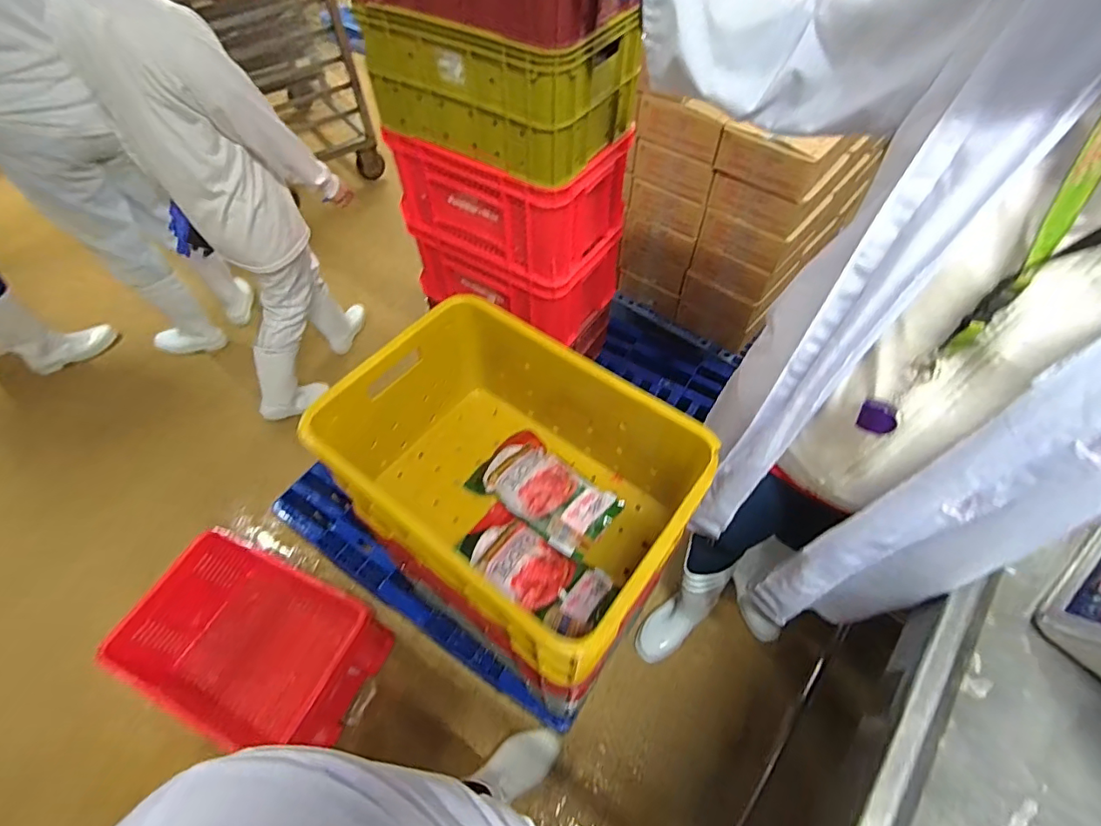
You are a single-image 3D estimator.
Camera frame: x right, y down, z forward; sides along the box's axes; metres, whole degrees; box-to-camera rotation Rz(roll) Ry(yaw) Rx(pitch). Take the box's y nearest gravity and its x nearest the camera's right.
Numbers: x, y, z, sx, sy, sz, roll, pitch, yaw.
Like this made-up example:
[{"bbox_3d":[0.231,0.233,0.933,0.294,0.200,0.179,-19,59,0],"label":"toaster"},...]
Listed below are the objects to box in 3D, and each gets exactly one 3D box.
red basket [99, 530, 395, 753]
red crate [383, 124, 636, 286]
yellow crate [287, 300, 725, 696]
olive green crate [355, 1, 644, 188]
[{"bbox_3d":[-0.725,0.582,1.308,0.542,0.262,0.388,19,57,13],"label":"red basket"},{"bbox_3d":[-0.106,-0.562,1.280,0.500,0.253,0.324,30,60,20],"label":"red crate"},{"bbox_3d":[-0.052,0.095,0.818,0.506,0.254,0.369,33,61,21],"label":"yellow crate"},{"bbox_3d":[-0.098,-0.706,1.074,0.464,0.222,0.314,30,60,20],"label":"olive green crate"}]

